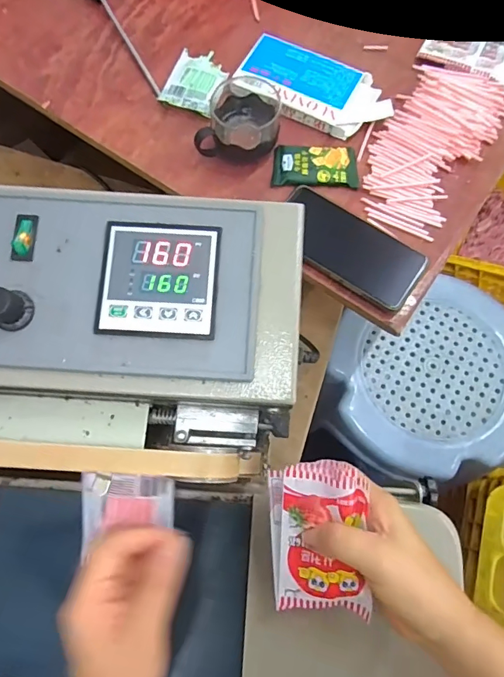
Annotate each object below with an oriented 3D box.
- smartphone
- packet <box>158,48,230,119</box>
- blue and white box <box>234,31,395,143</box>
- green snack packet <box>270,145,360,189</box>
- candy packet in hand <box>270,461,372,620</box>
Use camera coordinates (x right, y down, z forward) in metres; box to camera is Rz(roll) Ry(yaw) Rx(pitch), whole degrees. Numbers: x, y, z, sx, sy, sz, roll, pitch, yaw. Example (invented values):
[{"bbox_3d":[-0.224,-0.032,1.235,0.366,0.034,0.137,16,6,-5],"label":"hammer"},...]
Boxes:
[{"bbox_3d":[0.101,-0.097,0.475,0.158,0.015,0.080,33,73,11],"label":"smartphone"},{"bbox_3d":[-0.068,-0.313,0.544,0.065,0.005,0.090,16,71,5],"label":"packet"},{"bbox_3d":[0.075,-0.300,0.532,0.179,0.020,0.094,26,72,8],"label":"blue and white box"},{"bbox_3d":[0.072,-0.193,0.499,0.094,0.009,0.051,4,70,1],"label":"green snack packet"},{"bbox_3d":[0.046,0.137,0.306,0.064,0.015,0.101,-2,94,16],"label":"candy packet in hand"}]

